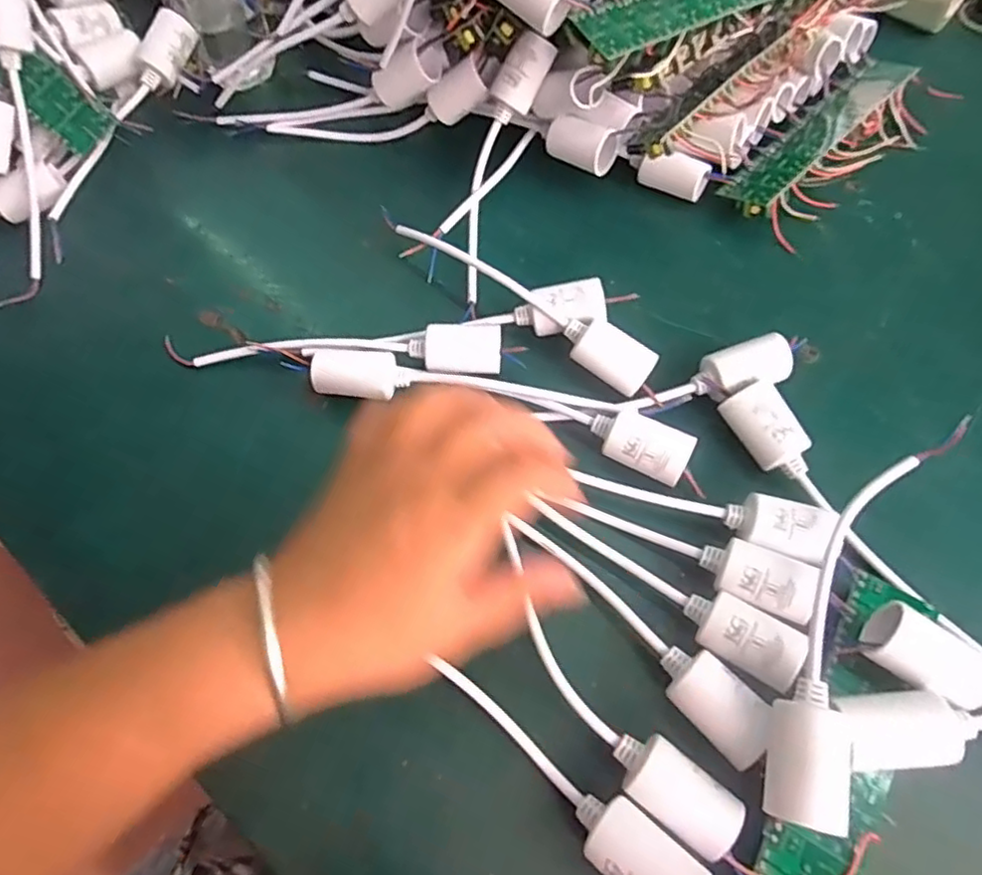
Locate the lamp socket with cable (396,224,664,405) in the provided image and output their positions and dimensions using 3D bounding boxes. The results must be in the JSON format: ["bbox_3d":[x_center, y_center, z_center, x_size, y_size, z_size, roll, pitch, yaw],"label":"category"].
[{"bbox_3d":[0.020,-0.080,0.386,0.189,0.024,0.029,33,68,16],"label":"lamp socket with cable"}]

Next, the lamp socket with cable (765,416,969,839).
[{"bbox_3d":[0.165,0.072,0.284,0.037,0.030,0.198,26,67,13],"label":"lamp socket with cable"}]

